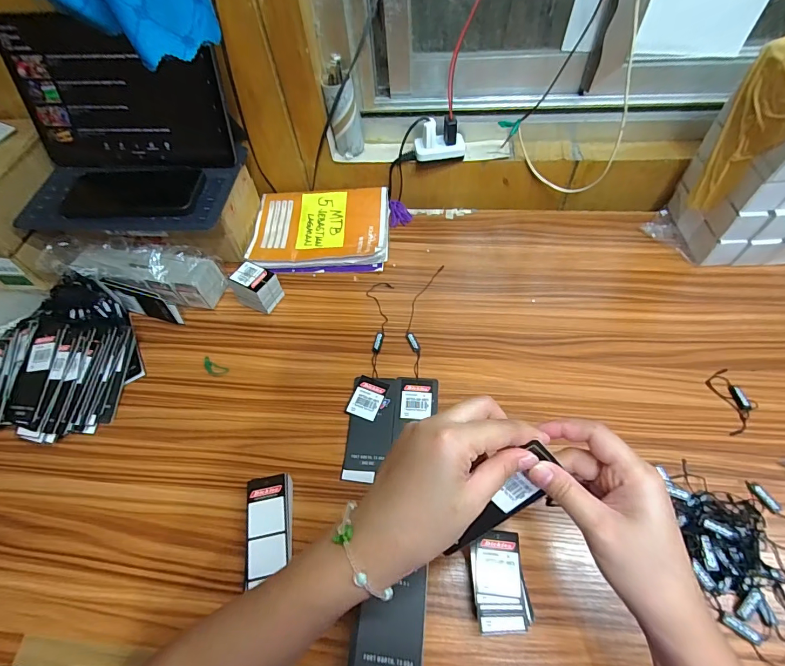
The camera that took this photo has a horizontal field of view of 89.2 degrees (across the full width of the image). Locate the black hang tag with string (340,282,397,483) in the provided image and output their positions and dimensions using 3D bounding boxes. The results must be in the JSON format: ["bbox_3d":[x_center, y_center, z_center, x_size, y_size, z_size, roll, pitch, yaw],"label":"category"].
[{"bbox_3d":[-0.020,0.044,0.483,0.052,0.006,0.259,1,58,5],"label":"black hang tag with string"}]

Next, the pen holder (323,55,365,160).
[{"bbox_3d":[-0.069,-0.311,0.557,0.043,0.111,0.046,-7,57,0],"label":"pen holder"}]

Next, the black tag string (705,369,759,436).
[{"bbox_3d":[0.373,0.073,0.434,0.036,0.006,0.073,-4,57,2],"label":"black tag string"}]

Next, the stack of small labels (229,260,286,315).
[{"bbox_3d":[-0.183,-0.059,0.536,0.054,0.051,0.046,21,61,17],"label":"stack of small labels"}]

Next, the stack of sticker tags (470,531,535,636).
[{"bbox_3d":[0.094,0.217,0.349,0.050,0.031,0.072,-6,57,0],"label":"stack of sticker tags"}]

